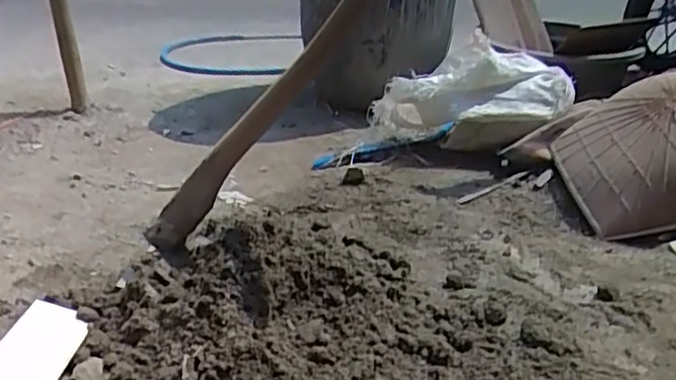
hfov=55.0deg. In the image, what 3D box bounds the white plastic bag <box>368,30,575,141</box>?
[{"bbox_3d":[0.333,-0.268,1.713,0.529,0.230,0.196,-9,18,15],"label":"white plastic bag"}]

